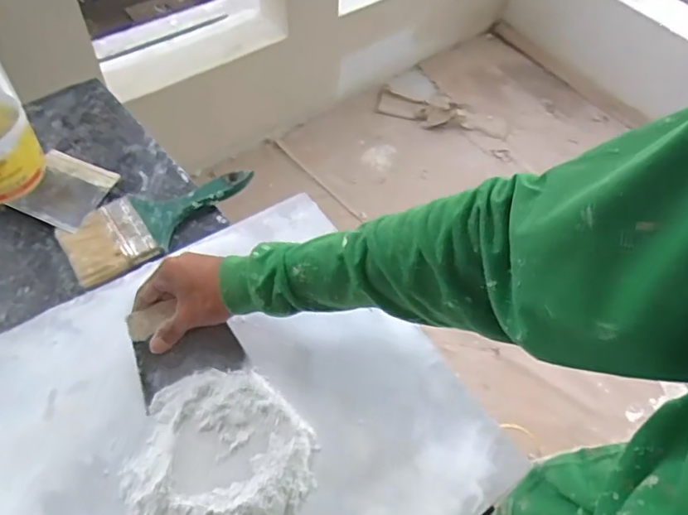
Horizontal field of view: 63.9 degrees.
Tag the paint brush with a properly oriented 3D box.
[{"bbox_3d":[-0.218,-0.054,0.660,0.227,0.016,0.092,-31,63,-23],"label":"paint brush"}]

